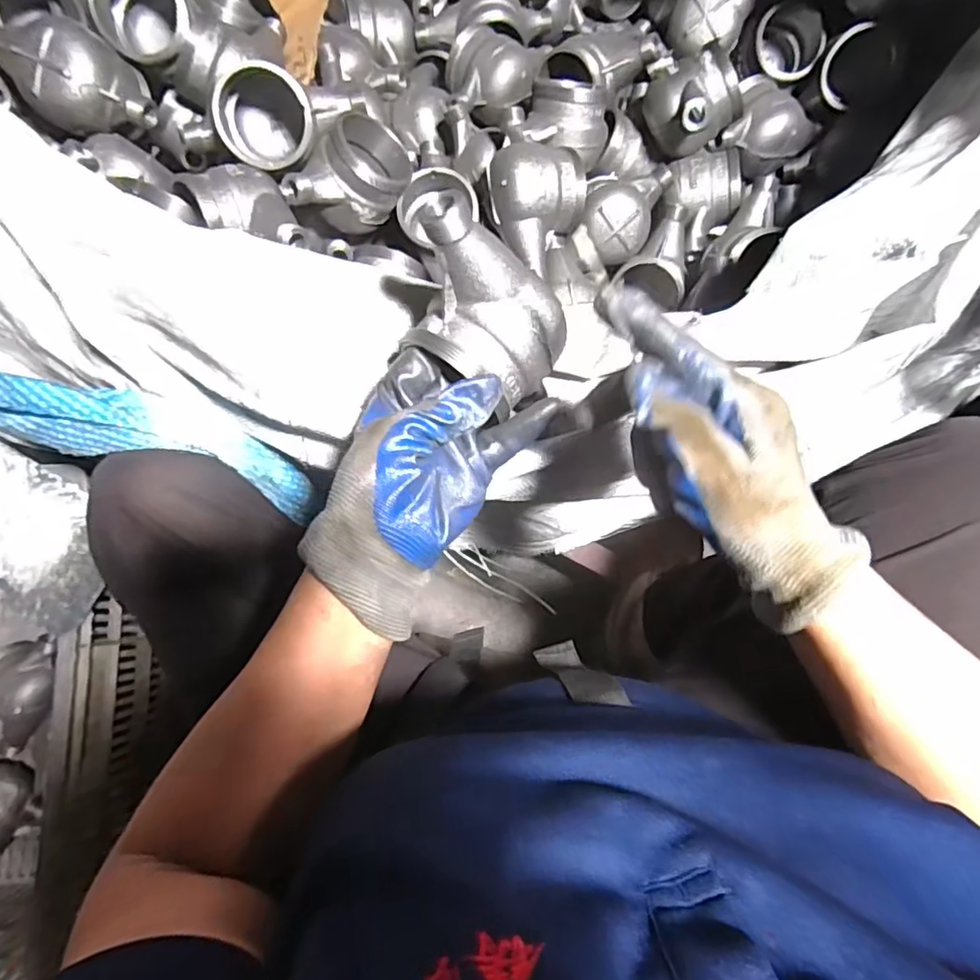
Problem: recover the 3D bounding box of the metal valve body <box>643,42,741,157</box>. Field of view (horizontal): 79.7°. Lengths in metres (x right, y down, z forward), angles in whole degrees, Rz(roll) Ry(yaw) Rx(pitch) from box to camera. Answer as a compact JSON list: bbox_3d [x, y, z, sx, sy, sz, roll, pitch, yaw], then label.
[{"bbox_3d":[0.196,-0.381,0.583,0.072,0.070,0.080,-29,81,-6],"label":"metal valve body"}]

